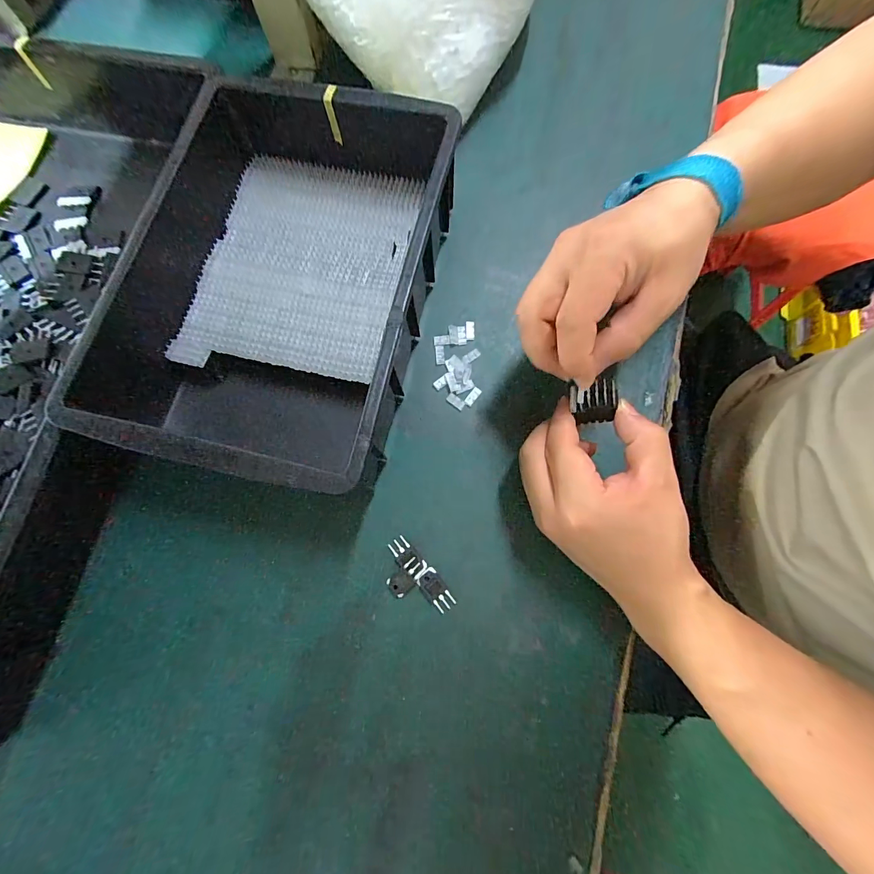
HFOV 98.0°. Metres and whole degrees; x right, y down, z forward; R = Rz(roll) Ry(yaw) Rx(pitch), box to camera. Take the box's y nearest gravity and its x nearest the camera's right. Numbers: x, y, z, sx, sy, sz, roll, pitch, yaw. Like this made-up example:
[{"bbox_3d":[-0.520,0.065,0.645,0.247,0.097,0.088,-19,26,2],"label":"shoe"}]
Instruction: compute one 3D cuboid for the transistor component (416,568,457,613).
[{"bbox_3d":[-0.001,0.110,0.274,0.016,0.004,0.030,-33,78,-6],"label":"transistor component"}]

